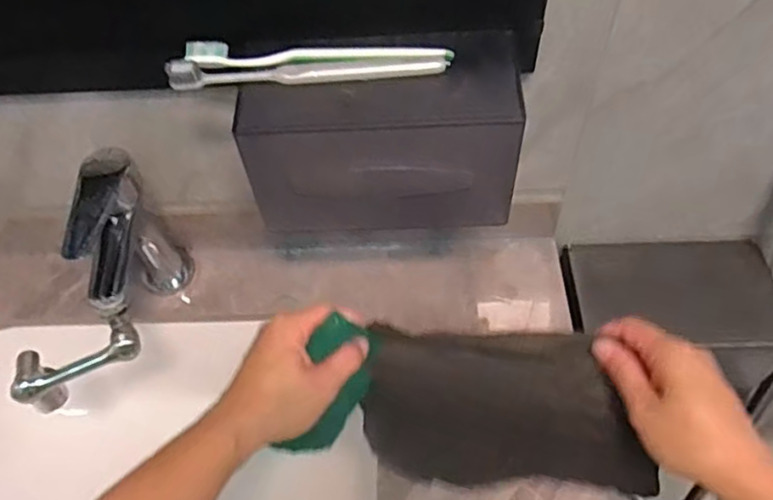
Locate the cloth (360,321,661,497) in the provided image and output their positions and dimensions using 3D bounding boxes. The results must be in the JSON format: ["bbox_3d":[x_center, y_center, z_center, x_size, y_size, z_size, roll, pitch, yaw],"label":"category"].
[{"bbox_3d":[0.082,0.123,0.441,0.201,0.133,0.023,4,23,20],"label":"cloth"}]

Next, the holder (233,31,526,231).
[{"bbox_3d":[-0.003,-0.074,0.439,0.185,0.111,0.070,-6,54,-1],"label":"holder"}]

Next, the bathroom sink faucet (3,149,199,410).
[{"bbox_3d":[-0.247,0.038,0.524,0.087,0.164,0.189,-4,54,0],"label":"bathroom sink faucet"}]

